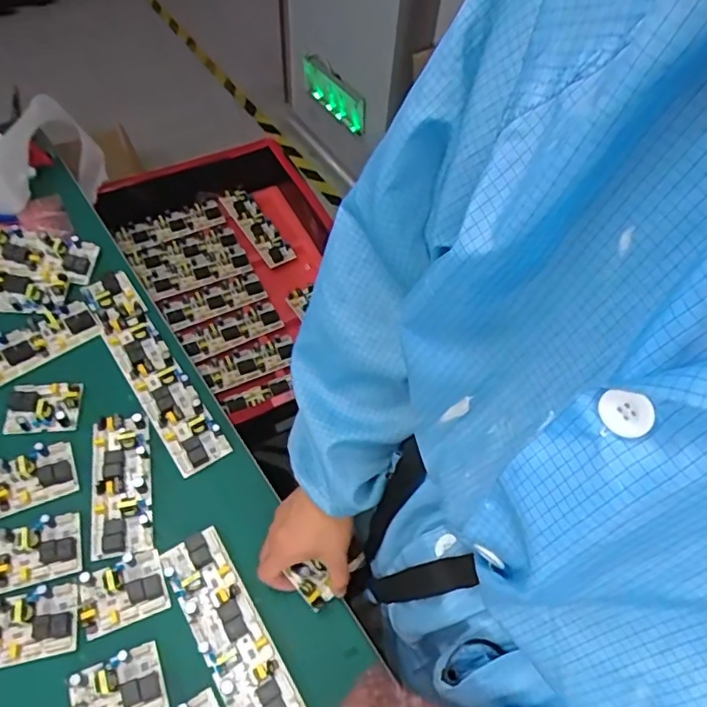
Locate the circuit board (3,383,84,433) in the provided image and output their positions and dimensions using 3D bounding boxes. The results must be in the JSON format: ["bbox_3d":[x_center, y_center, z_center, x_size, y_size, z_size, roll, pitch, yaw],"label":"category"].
[{"bbox_3d":[-0.372,0.064,0.675,0.079,0.015,0.060,-5,58,-7],"label":"circuit board"}]

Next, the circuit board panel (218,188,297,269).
[{"bbox_3d":[-0.214,-0.285,1.239,0.068,0.016,0.249,-26,63,-18],"label":"circuit board panel"}]

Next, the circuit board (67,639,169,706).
[{"bbox_3d":[-0.220,0.313,0.522,0.079,0.017,0.063,-19,60,-15],"label":"circuit board"}]

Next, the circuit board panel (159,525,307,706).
[{"bbox_3d":[-0.114,0.283,0.547,0.063,0.018,0.235,-27,63,-20],"label":"circuit board panel"}]

